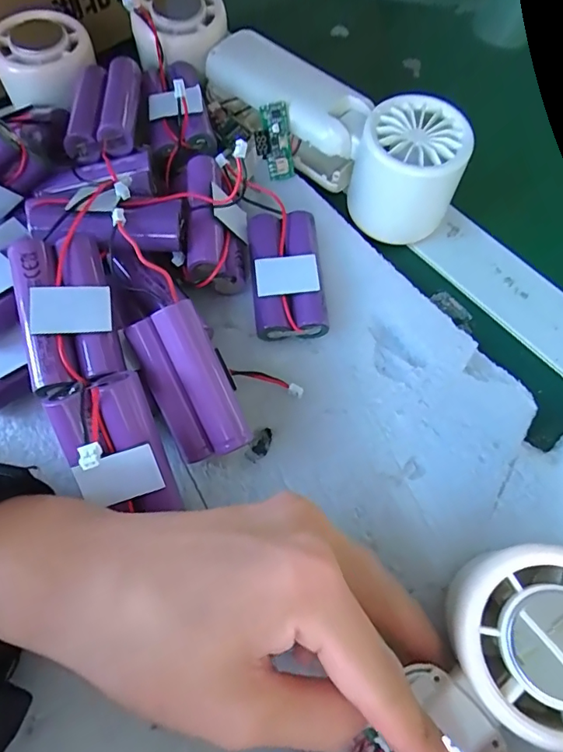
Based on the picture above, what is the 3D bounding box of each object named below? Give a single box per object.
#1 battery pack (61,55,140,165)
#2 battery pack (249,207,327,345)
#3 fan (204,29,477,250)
[{"bbox_3d":[-0.097,-0.146,0.267,0.035,0.016,0.068,-6,65,-2],"label":"battery pack"},{"bbox_3d":[0.002,-0.052,0.256,0.035,0.023,0.064,-6,65,-2],"label":"battery pack"},{"bbox_3d":[0.033,-0.140,0.280,0.150,0.057,0.051,40,72,17],"label":"fan"}]

